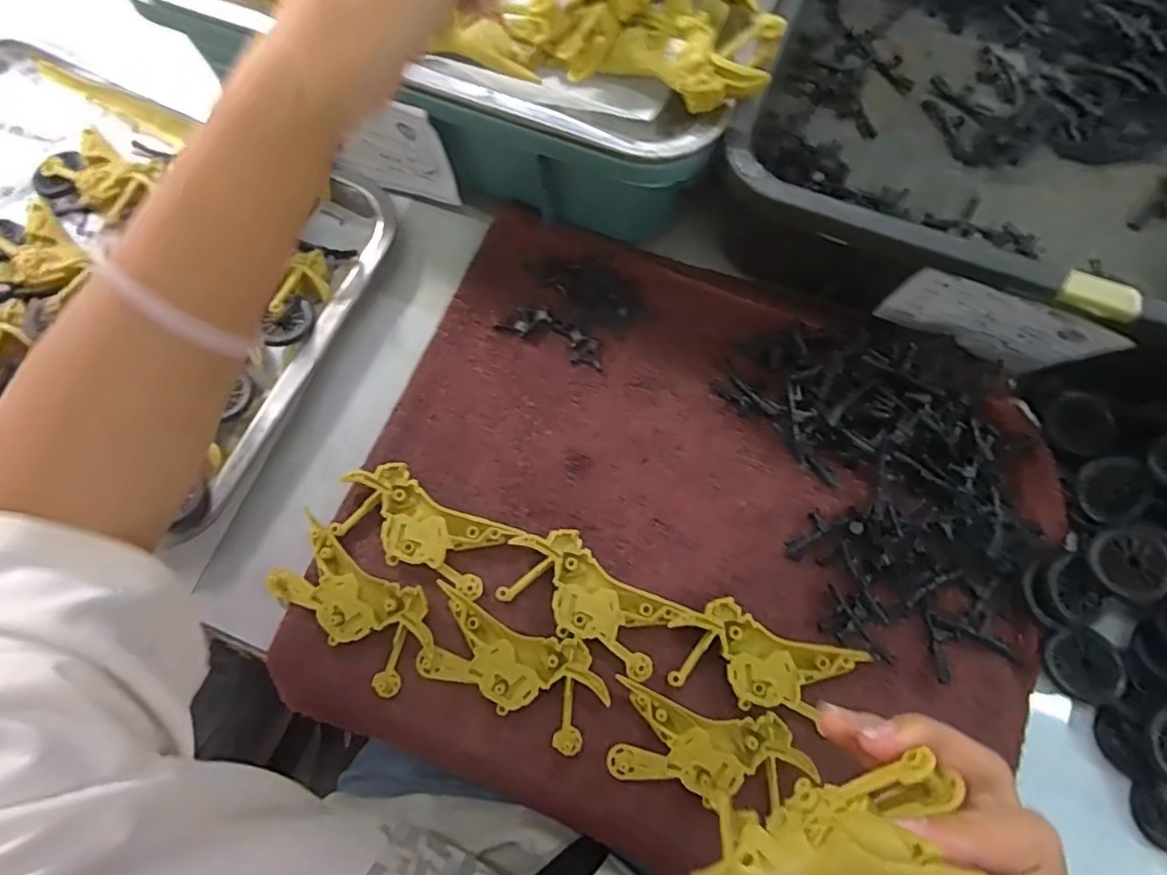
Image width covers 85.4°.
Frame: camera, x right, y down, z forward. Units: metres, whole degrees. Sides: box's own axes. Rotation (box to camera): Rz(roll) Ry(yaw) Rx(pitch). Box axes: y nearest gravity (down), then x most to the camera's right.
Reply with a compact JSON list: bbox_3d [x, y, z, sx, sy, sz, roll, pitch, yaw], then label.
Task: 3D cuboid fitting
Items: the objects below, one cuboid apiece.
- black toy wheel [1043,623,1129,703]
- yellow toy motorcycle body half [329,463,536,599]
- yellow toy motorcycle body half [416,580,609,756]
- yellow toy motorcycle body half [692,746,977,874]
[{"bbox_3d":[0.264,0.119,0.332,0.037,0.007,0.036,-4,59,8],"label":"black toy wheel"},{"bbox_3d":[-0.089,0.053,0.360,0.102,0.014,0.047,26,76,7],"label":"yellow toy motorcycle body half"},{"bbox_3d":[-0.038,0.122,0.339,0.098,0.009,0.050,25,76,7],"label":"yellow toy motorcycle body half"},{"bbox_3d":[0.079,0.141,0.210,0.092,0.044,0.025,-36,75,18],"label":"yellow toy motorcycle body half"}]

